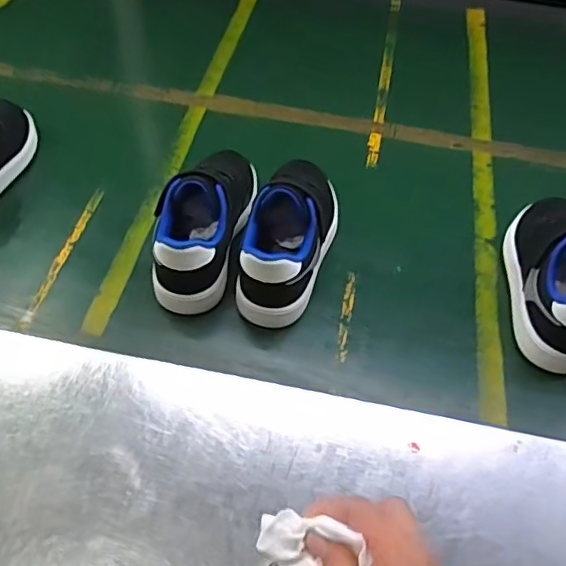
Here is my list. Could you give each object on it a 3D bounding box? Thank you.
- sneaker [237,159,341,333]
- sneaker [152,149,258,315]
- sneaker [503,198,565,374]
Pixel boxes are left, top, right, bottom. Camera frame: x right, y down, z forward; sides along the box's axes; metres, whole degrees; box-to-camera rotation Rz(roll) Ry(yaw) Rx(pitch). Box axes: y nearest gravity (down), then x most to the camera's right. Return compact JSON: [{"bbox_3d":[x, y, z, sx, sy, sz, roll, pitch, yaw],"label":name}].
[{"bbox_3d":[0.011,-0.055,0.526,0.070,0.094,0.185,16,55,8],"label":"sneaker"},{"bbox_3d":[-0.070,-0.069,0.536,0.074,0.095,0.191,16,55,7],"label":"sneaker"},{"bbox_3d":[0.264,-0.018,0.514,0.085,0.088,0.181,8,54,2],"label":"sneaker"}]

